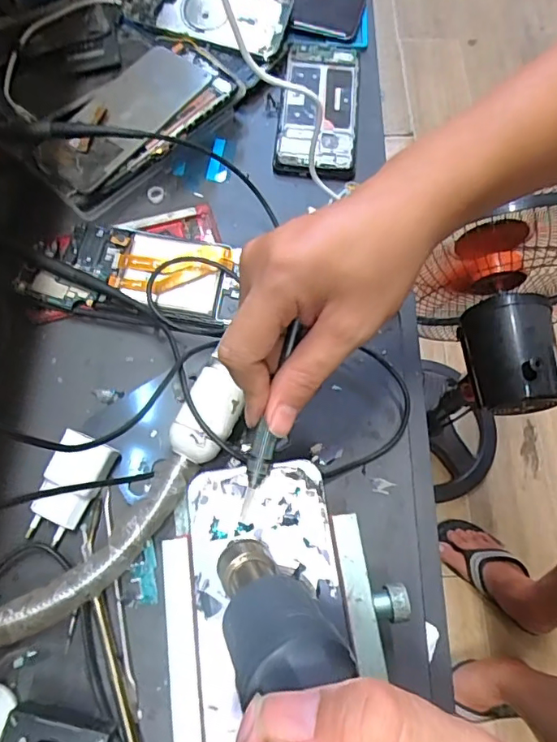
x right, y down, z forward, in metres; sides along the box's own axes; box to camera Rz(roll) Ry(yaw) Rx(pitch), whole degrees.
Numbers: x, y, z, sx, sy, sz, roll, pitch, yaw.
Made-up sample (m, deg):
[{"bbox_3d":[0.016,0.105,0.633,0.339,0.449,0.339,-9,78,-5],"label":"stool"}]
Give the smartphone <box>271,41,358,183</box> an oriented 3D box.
[{"bbox_3d":[0.038,-0.251,0.499,0.071,0.015,0.162,5,68,0],"label":"smartphone"}]

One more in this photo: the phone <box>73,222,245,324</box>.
[{"bbox_3d":[-0.097,-0.083,0.412,0.136,0.005,0.073,13,68,4],"label":"phone"}]

